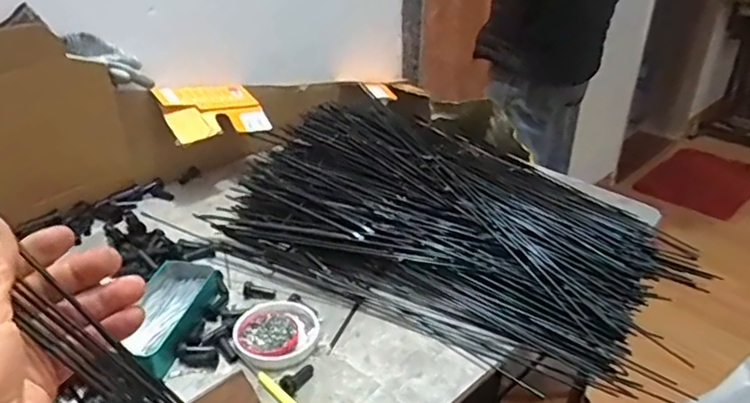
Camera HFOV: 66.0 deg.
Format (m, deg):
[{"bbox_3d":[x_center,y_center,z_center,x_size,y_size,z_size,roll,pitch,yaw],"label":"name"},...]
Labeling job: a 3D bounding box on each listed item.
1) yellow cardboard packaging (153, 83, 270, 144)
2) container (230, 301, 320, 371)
[{"bbox_3d":[-0.253,-0.137,0.901,0.160,0.032,0.108,-13,57,-43],"label":"yellow cardboard packaging"},{"bbox_3d":[-0.105,0.141,0.622,0.088,0.014,0.091,1,30,0],"label":"container"}]

